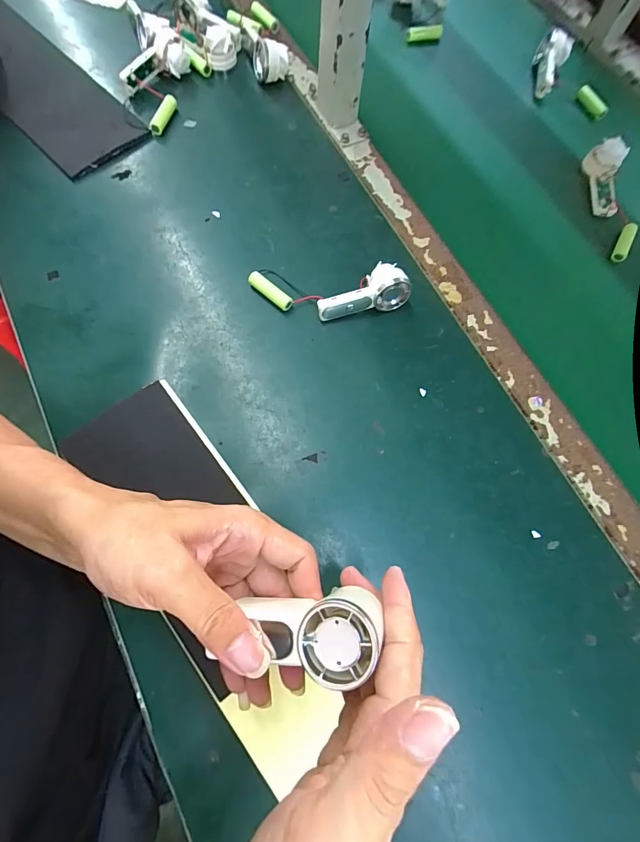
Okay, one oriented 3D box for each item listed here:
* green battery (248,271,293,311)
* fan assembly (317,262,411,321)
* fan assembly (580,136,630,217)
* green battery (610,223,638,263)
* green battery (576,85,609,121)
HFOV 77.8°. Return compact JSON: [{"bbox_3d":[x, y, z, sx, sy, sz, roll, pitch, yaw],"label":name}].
[{"bbox_3d":[-0.051,-0.133,0.409,0.053,0.015,0.014,37,74,9],"label":"green battery"},{"bbox_3d":[0.042,-0.132,0.397,0.091,0.040,0.036,-10,72,-6],"label":"fan assembly"},{"bbox_3d":[0.335,-0.283,0.466,0.029,0.033,0.088,1,85,-2],"label":"fan assembly"},{"bbox_3d":[0.346,-0.202,0.453,0.017,0.017,0.048,30,73,7],"label":"green battery"},{"bbox_3d":[0.353,-0.414,0.514,0.052,0.017,0.015,22,70,-24],"label":"green battery"}]

